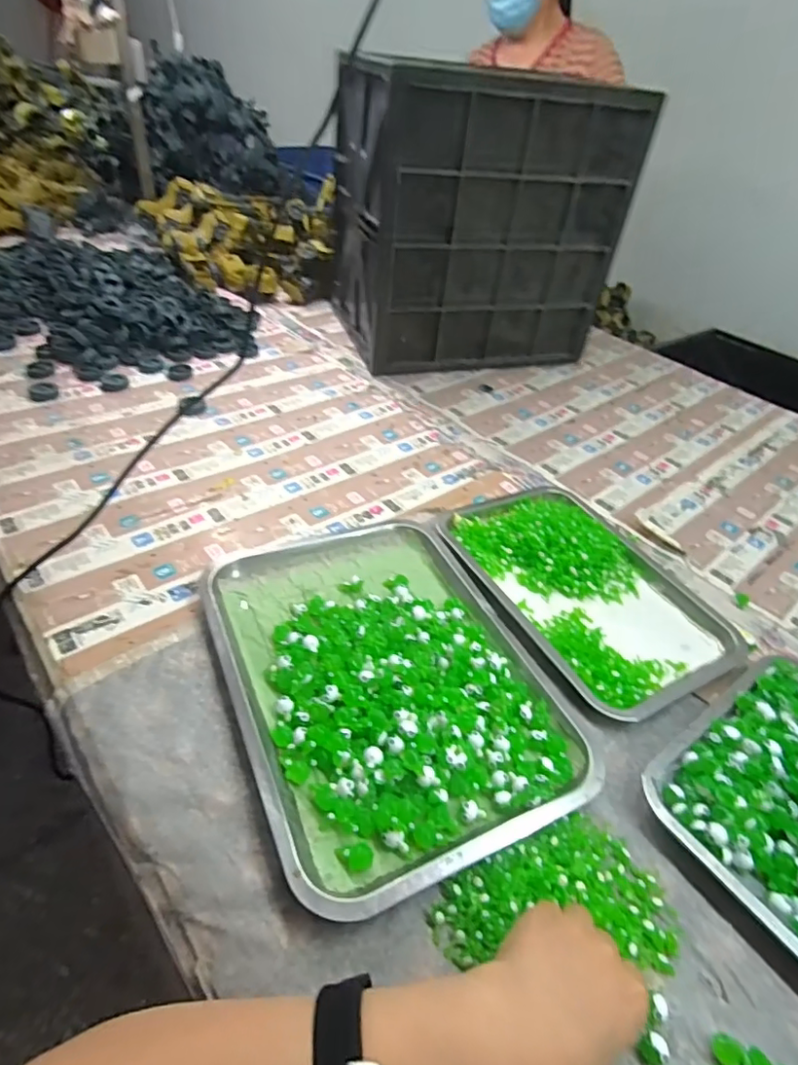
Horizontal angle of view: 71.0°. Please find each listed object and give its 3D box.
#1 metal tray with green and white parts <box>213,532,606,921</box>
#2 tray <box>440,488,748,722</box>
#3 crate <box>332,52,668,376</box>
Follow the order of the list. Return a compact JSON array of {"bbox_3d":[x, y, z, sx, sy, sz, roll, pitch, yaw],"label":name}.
[{"bbox_3d":[-0.016,0.121,0.506,0.252,0.029,0.348,-13,45,-22],"label":"metal tray with green and white parts"},{"bbox_3d":[0.206,0.046,0.623,0.221,0.040,0.310,-16,46,-25],"label":"tray"},{"bbox_3d":[0.127,-0.534,0.982,0.416,0.411,0.278,-5,43,-15],"label":"crate"}]

